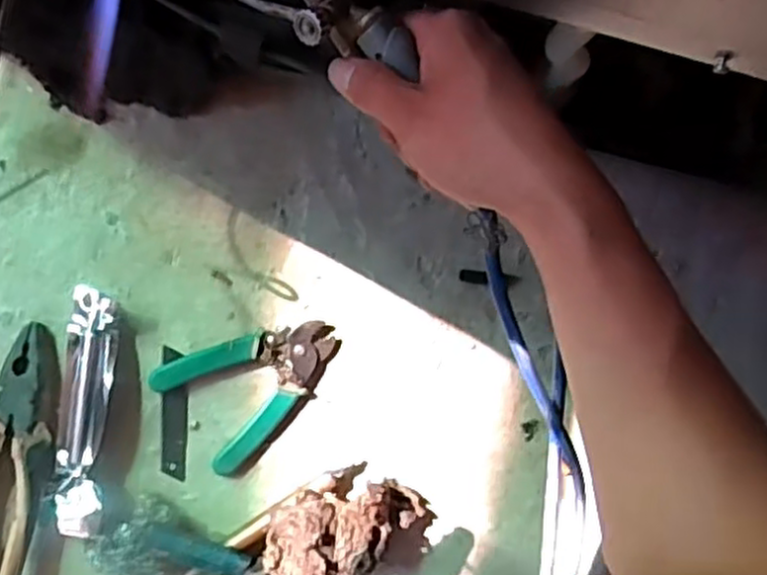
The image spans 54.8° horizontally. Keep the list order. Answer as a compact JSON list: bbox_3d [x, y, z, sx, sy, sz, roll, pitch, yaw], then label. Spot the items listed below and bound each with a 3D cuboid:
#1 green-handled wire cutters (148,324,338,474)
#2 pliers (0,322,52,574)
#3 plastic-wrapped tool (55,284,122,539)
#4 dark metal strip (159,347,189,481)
[{"bbox_3d":[-0.094,0.068,0.556,0.126,0.016,0.090,-35,94,-7],"label":"green-handled wire cutters"},{"bbox_3d":[-0.268,0.124,0.526,0.050,0.018,0.191,11,88,-8],"label":"pliers"},{"bbox_3d":[-0.216,0.089,0.534,0.037,0.018,0.174,5,88,-8],"label":"plastic-wrapped tool"},{"bbox_3d":[-0.156,0.095,0.553,0.019,0.010,0.097,2,89,-8],"label":"dark metal strip"}]

